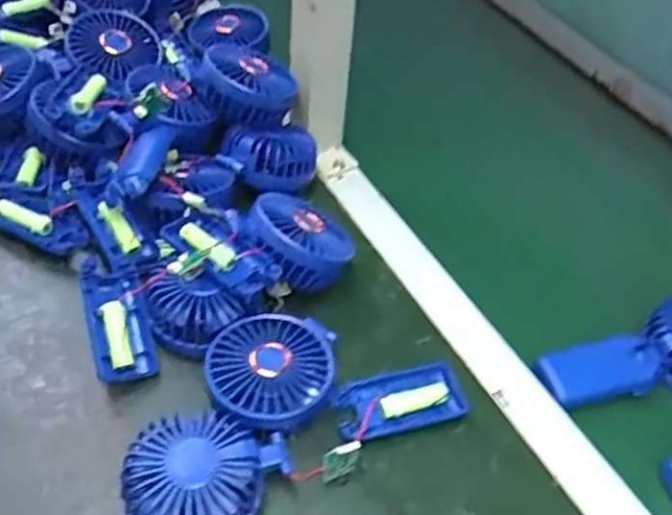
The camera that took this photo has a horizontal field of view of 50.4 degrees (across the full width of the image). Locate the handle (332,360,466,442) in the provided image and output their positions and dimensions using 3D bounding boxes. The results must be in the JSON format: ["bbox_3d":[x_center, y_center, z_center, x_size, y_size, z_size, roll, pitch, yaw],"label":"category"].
[{"bbox_3d":[0.046,0.105,0.518,0.093,0.012,0.047,-10,49,-15],"label":"handle"}]

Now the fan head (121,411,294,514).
[{"bbox_3d":[-0.084,0.138,0.447,0.078,0.045,0.093,30,51,20],"label":"fan head"}]

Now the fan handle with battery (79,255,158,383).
[{"bbox_3d":[-0.163,0.043,0.524,0.042,0.023,0.096,-17,70,-21],"label":"fan handle with battery"}]

